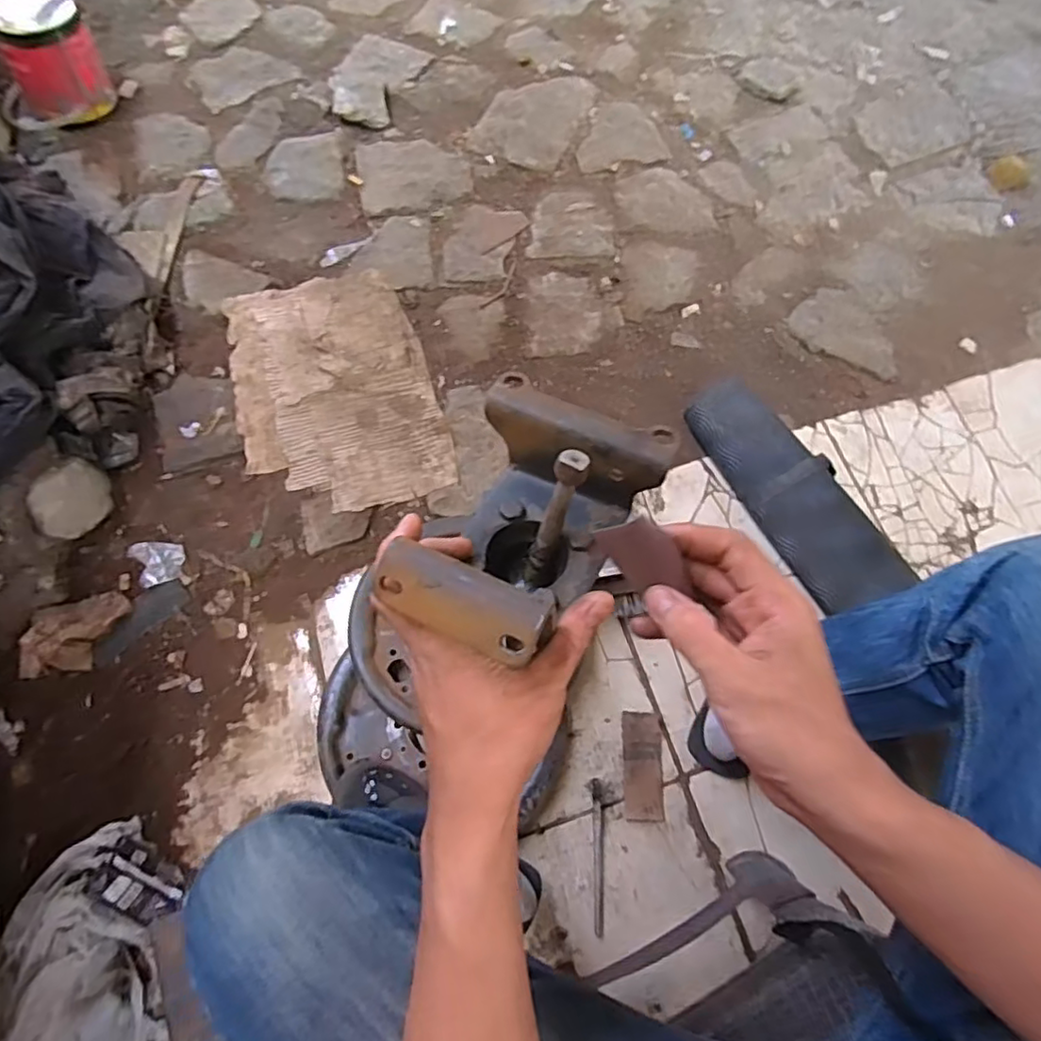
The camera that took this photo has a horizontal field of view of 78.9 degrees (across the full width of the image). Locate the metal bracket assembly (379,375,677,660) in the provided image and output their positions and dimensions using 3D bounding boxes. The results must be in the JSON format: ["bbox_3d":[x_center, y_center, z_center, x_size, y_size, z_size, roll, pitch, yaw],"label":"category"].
[{"bbox_3d":[0.008,0.016,0.344,0.106,0.094,0.154,17,54,13],"label":"metal bracket assembly"}]

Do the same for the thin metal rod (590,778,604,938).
[{"bbox_3d":[0.095,0.404,0.766,0.015,0.006,0.167,-1,70,2],"label":"thin metal rod"}]

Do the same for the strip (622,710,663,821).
[{"bbox_3d":[0.157,0.313,0.810,0.047,0.004,0.129,1,70,2],"label":"strip"}]

